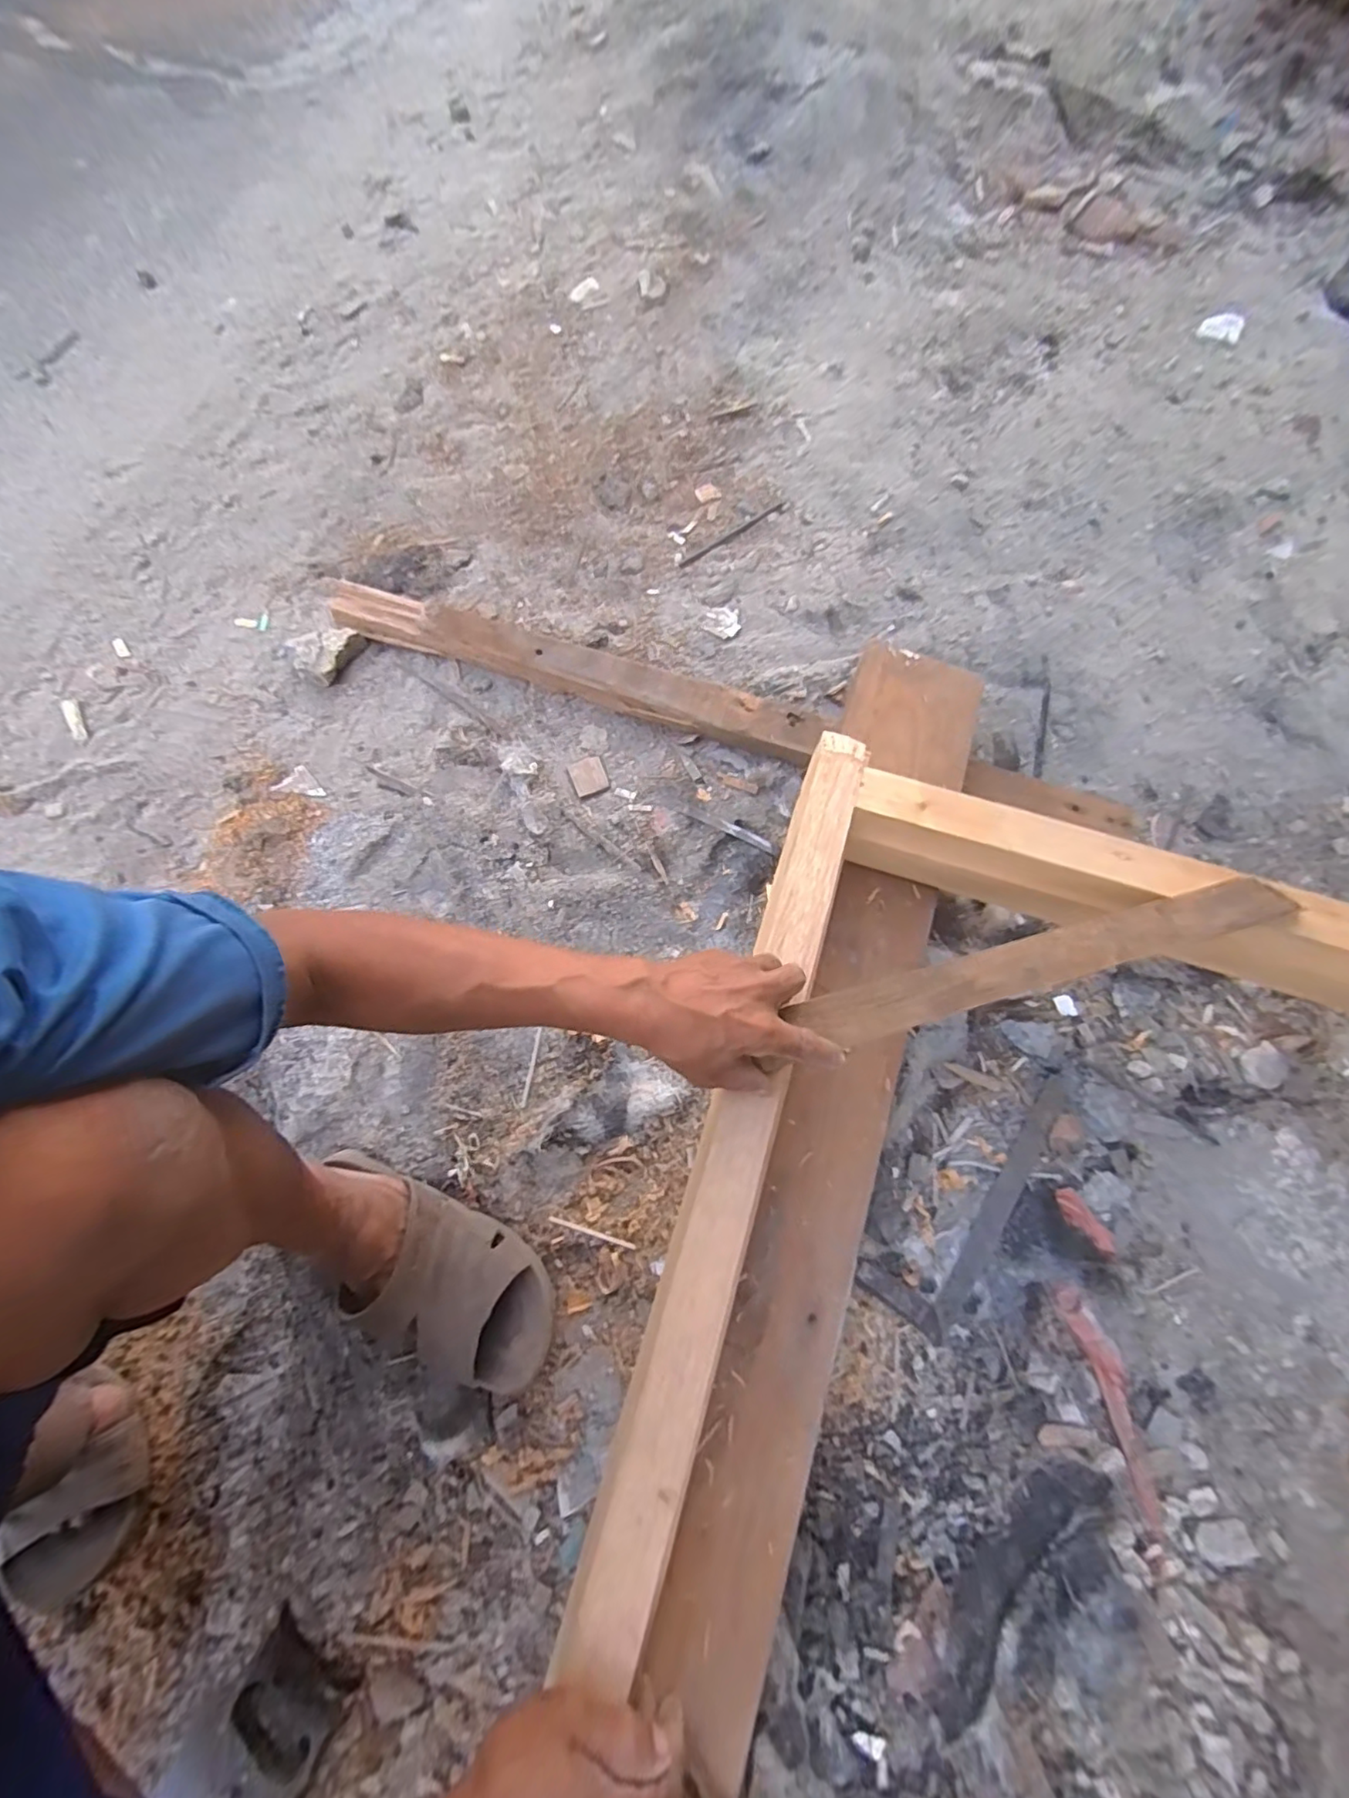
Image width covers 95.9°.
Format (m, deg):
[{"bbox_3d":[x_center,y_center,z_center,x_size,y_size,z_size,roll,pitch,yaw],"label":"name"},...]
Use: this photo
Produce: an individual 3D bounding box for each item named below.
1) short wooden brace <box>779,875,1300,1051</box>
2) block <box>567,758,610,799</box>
[{"bbox_3d":[0.308,0.050,0.501,0.426,0.015,0.044,-14,73,-8],"label":"short wooden brace"},{"bbox_3d":[-0.107,-0.153,0.761,0.043,0.004,0.047,-20,74,-8],"label":"block"}]

